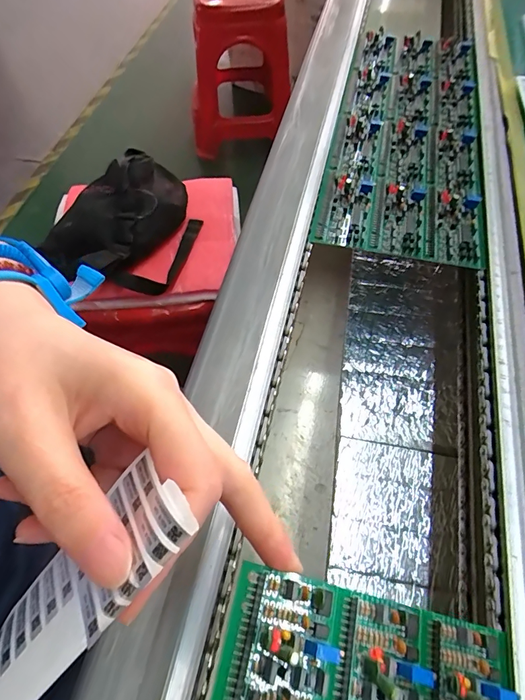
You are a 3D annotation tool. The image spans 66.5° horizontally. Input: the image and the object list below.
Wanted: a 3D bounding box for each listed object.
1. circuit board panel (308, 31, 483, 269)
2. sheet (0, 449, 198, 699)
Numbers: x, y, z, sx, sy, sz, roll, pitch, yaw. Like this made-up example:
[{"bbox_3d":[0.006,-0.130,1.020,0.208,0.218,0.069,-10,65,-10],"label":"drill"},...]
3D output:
[{"bbox_3d":[0.130,-0.202,0.366,0.126,0.026,0.328,10,61,6],"label":"circuit board panel"},{"bbox_3d":[-0.058,0.075,0.124,0.090,0.005,0.034,-48,44,2],"label":"sheet"}]

